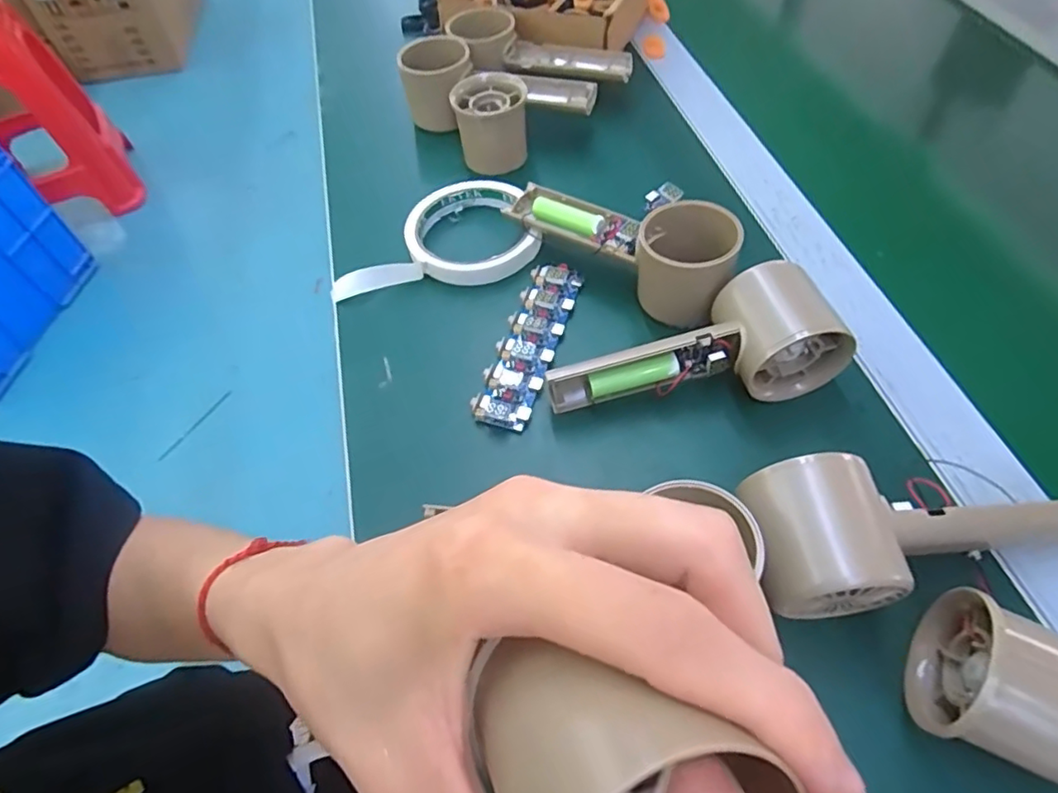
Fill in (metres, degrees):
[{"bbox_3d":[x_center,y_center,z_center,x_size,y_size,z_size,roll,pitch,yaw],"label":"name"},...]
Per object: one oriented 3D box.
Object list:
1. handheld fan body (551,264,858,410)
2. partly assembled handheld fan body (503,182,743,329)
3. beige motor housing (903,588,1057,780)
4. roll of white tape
[{"bbox_3d":[0.089,-0.027,0.320,0.156,0.056,0.058,-14,57,-6],"label":"handheld fan body"},{"bbox_3d":[0.059,-0.111,0.389,0.157,0.047,0.057,35,65,23],"label":"partly assembled handheld fan body"},{"bbox_3d":[0.186,0.107,0.224,0.054,0.051,0.058,16,59,14],"label":"beige motor housing"},{"bbox_3d":[-0.069,-0.112,0.422,0.143,0.020,0.086,-13,57,-5],"label":"roll of white tape"}]

